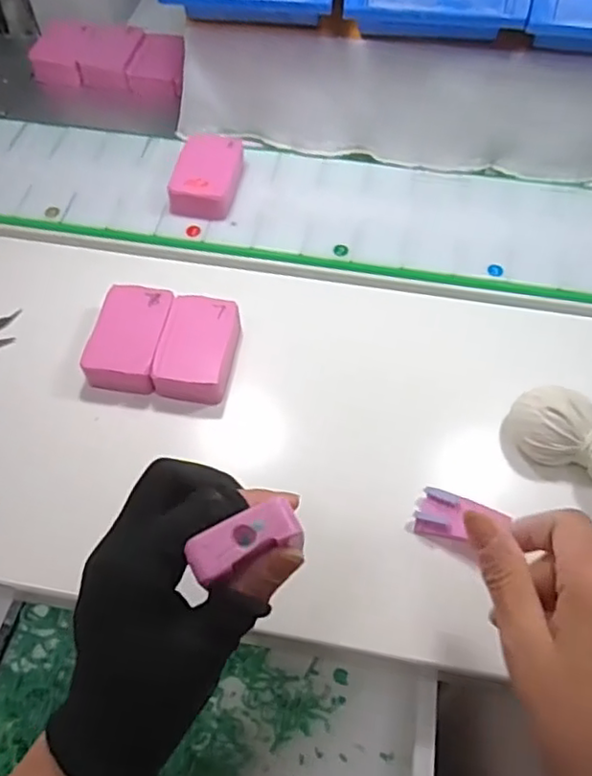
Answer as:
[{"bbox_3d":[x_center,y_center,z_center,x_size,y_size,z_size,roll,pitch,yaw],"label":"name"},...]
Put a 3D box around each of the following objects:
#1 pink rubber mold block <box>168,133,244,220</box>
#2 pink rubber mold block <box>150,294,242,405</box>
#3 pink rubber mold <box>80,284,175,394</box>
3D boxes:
[{"bbox_3d":[-0.070,-0.166,0.493,0.045,0.028,0.075,10,59,5],"label":"pink rubber mold block"},{"bbox_3d":[-0.065,-0.026,0.416,0.046,0.022,0.072,10,59,5],"label":"pink rubber mold block"},{"bbox_3d":[-0.110,-0.032,0.421,0.045,0.024,0.076,8,59,4],"label":"pink rubber mold"}]

